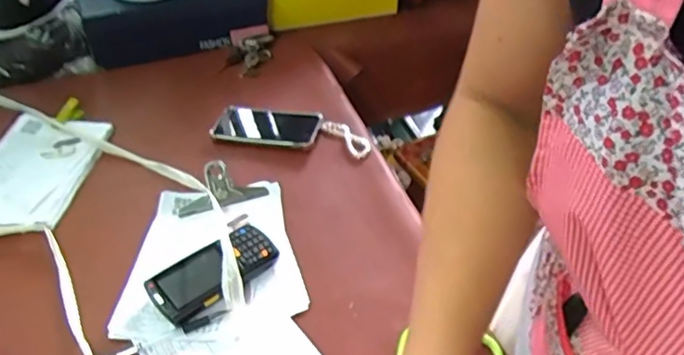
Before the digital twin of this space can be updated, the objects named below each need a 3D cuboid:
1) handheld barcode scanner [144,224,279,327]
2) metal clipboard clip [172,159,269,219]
[{"bbox_3d":[-0.148,0.109,0.642,0.070,0.026,0.143,33,53,32],"label":"handheld barcode scanner"},{"bbox_3d":[-0.166,0.011,0.745,0.121,0.040,0.048,-13,43,-12],"label":"metal clipboard clip"}]

